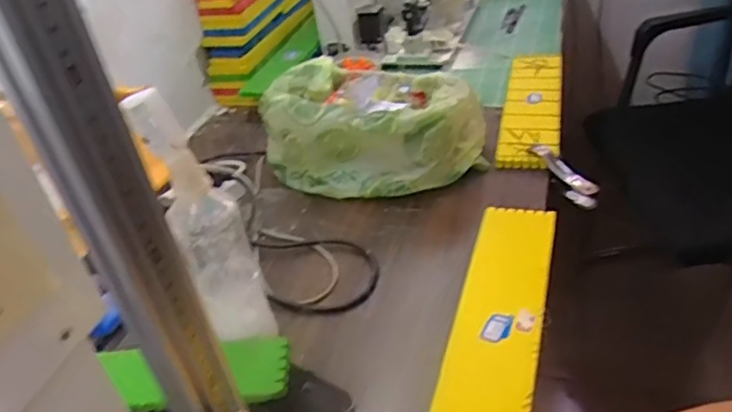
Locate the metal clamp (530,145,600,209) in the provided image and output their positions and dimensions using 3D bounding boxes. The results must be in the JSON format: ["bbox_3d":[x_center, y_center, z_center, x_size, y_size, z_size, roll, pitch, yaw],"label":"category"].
[{"bbox_3d":[0.256,-0.042,0.781,0.023,0.041,0.110,-24,59,-22],"label":"metal clamp"}]

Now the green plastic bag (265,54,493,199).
[{"bbox_3d":[0.007,-0.112,0.830,0.296,0.102,0.183,4,38,18],"label":"green plastic bag"}]

